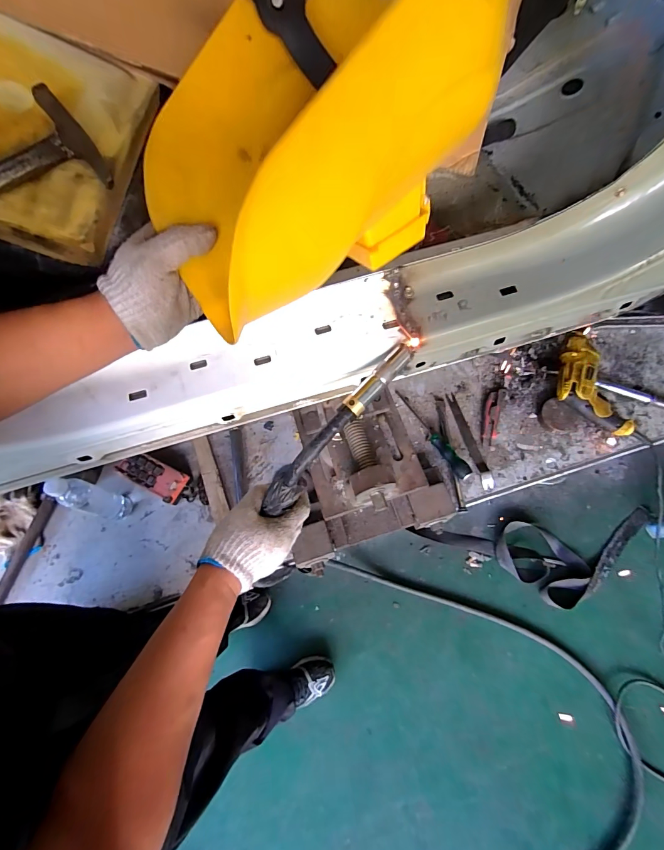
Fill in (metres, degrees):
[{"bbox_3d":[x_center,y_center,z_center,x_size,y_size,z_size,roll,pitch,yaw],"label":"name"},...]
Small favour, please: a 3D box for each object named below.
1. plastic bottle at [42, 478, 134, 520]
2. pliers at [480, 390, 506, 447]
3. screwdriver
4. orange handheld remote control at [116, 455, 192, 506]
[{"bbox_3d":[-0.485,0.147,0.755,0.054,0.207,0.066,17,68,11],"label":"plastic bottle"},{"bbox_3d":[0.368,-0.024,0.860,0.041,0.021,0.151,19,69,11],"label":"pliers"},{"bbox_3d":[0.223,0.012,0.844,0.033,0.039,0.258,-27,67,-9],"label":"screwdriver"},{"bbox_3d":[-0.403,0.119,0.848,0.161,0.040,0.067,21,69,12],"label":"orange handheld remote control"}]

